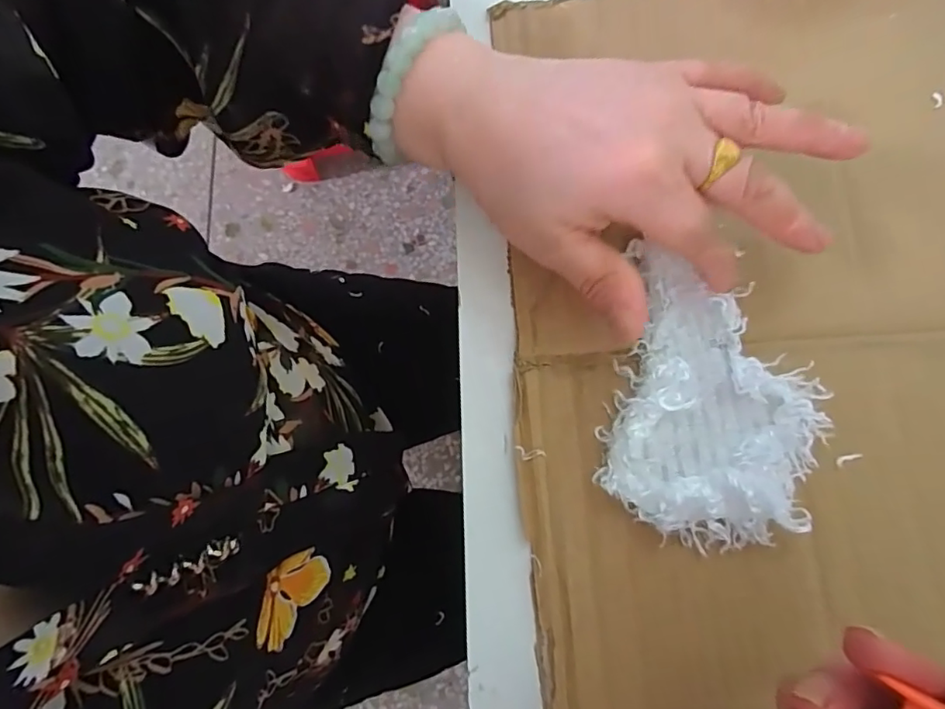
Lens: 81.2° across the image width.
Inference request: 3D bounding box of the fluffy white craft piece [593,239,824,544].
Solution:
[{"bbox_3d":[0.104,0.019,0.233,0.083,0.012,0.113,14,78,4],"label":"fluffy white craft piece"}]

